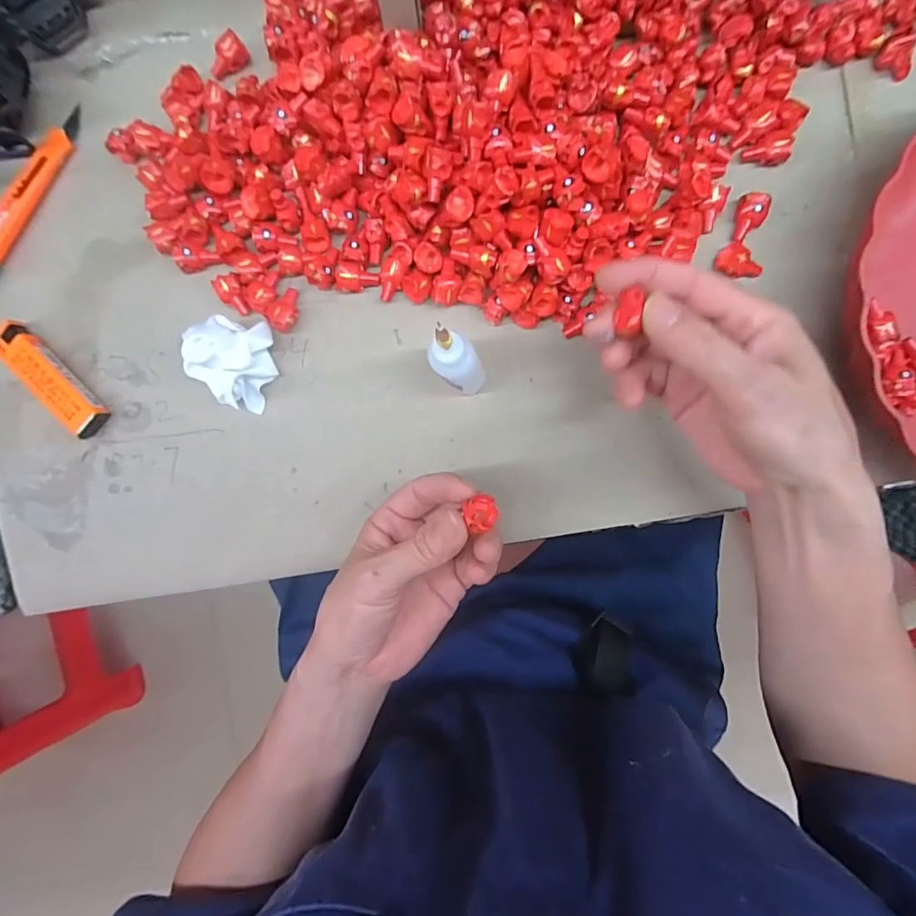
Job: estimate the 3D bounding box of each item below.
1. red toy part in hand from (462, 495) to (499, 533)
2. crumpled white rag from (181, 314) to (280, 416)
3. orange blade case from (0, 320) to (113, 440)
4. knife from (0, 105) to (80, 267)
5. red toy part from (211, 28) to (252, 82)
[{"bbox_3d":[0.011,0.025,0.229,0.015,0.010,0.016,0,93,3],"label":"red toy part in hand"},{"bbox_3d":[-0.134,-0.057,0.292,0.043,0.031,0.050,22,92,1],"label":"crumpled white rag"},{"bbox_3d":[-0.250,-0.049,0.305,0.024,0.014,0.081,-44,90,3],"label":"orange blade case"},{"bbox_3d":[-0.271,-0.155,0.302,0.017,0.012,0.131,34,93,0],"label":"knife"},{"bbox_3d":[-0.139,-0.242,0.300,0.026,0.011,0.016,-39,90,2],"label":"red toy part"}]

